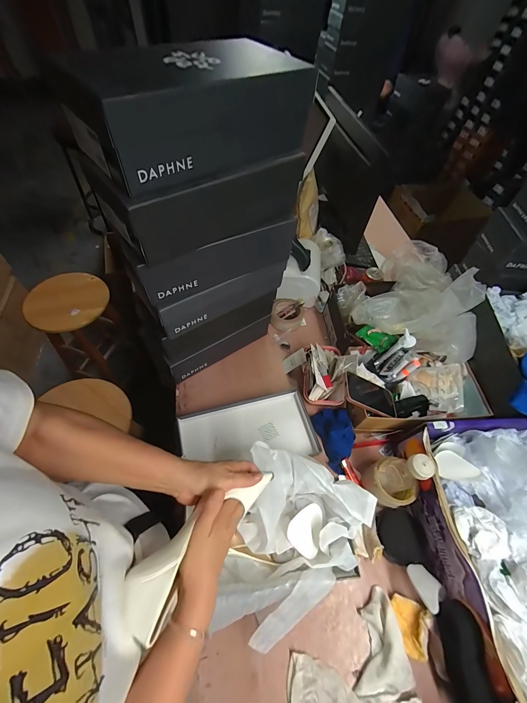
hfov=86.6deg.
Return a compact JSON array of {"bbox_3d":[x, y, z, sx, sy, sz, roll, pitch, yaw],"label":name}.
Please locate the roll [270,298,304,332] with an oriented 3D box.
[{"bbox_3d":[0.073,-0.108,0.856,0.095,0.043,0.105,8,57,1],"label":"roll"}]

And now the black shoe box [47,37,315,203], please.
[{"bbox_3d":[-0.090,-0.341,0.394,0.328,0.093,0.186,-35,66,-23],"label":"black shoe box"}]

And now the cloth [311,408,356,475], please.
[{"bbox_3d":[0.176,0.198,0.650,0.081,0.064,0.143,-12,59,-11],"label":"cloth"}]

